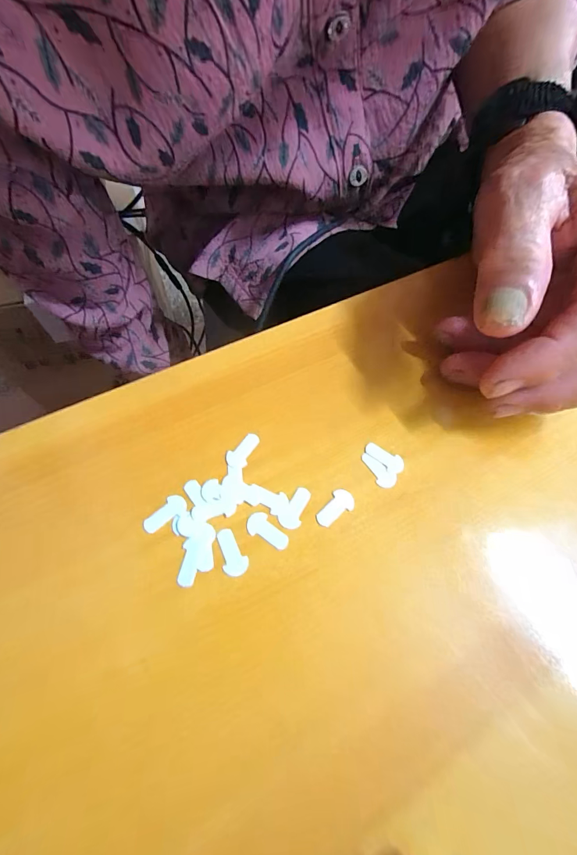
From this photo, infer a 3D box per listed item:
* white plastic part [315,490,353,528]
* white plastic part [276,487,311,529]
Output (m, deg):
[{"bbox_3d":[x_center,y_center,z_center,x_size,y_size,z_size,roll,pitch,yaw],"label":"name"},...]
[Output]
[{"bbox_3d":[0.018,0.031,0.139,0.009,0.004,0.016,40,67,17],"label":"white plastic part"},{"bbox_3d":[0.003,0.030,0.139,0.008,0.004,0.017,30,65,13],"label":"white plastic part"}]

